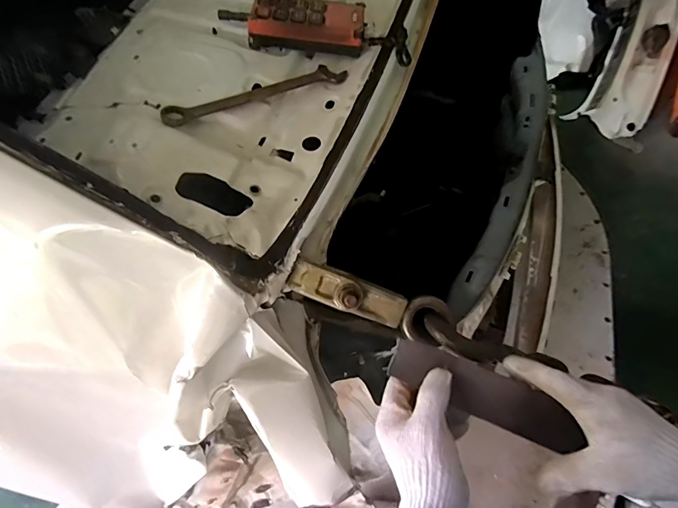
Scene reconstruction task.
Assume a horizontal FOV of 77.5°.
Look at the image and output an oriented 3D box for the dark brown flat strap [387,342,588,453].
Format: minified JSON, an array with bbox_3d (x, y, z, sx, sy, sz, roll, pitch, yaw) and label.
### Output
[{"bbox_3d":[0.139,0.135,0.413,0.177,0.015,0.048,22,64,21],"label":"dark brown flat strap"}]

